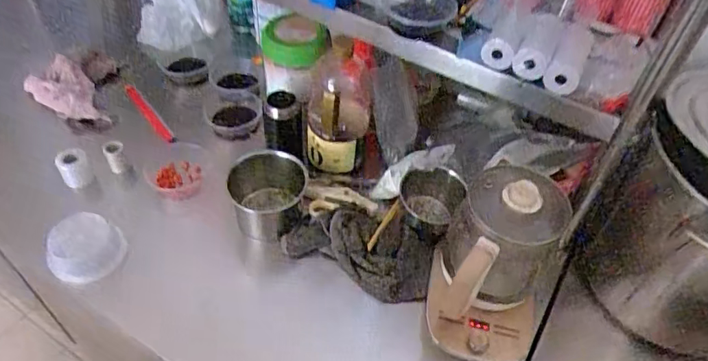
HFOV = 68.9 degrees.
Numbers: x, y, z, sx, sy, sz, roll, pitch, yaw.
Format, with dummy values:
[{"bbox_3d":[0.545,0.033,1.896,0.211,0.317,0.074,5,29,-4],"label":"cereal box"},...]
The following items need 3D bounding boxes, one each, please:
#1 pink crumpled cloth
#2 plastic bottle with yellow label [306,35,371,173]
[{"bbox_3d":[-0.602,-0.187,1.089,0.201,0.048,0.104,32,53,21],"label":"pink crumpled cloth"},{"bbox_3d":[-0.028,-0.125,0.903,0.105,0.213,0.094,12,48,5],"label":"plastic bottle with yellow label"}]

